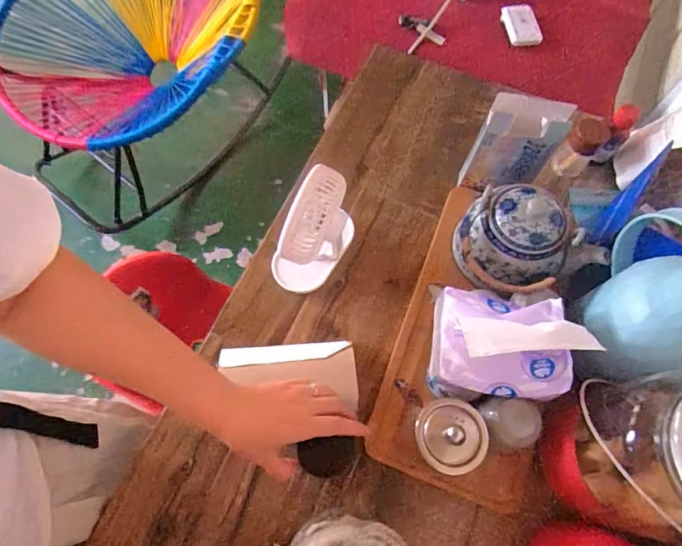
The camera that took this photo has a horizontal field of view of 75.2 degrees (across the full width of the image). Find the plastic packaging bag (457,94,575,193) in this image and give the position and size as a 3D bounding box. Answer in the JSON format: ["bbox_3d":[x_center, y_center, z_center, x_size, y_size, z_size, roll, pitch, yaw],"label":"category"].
[{"bbox_3d":[0.230,-0.167,0.597,0.096,0.168,0.027,13,68,4],"label":"plastic packaging bag"}]

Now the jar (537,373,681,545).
[{"bbox_3d":[0.299,0.170,0.411,0.146,0.223,0.141,-10,68,-5],"label":"jar"}]

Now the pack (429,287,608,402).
[{"bbox_3d":[0.169,0.071,0.465,0.135,0.115,0.110,6,68,1],"label":"pack"}]

